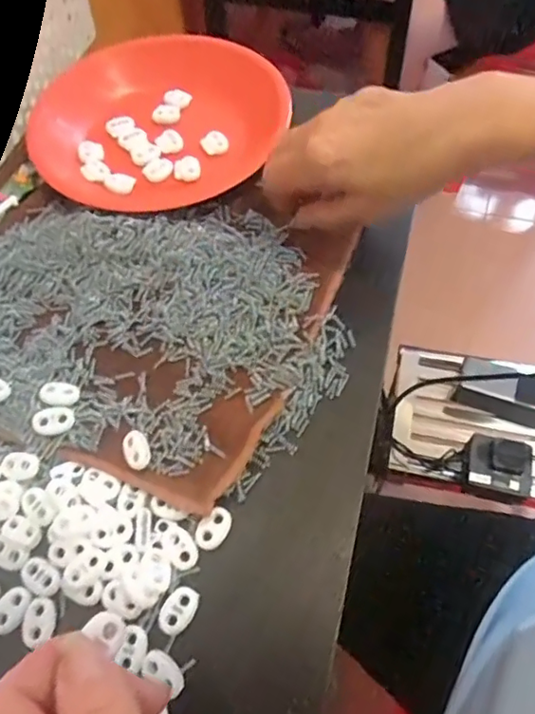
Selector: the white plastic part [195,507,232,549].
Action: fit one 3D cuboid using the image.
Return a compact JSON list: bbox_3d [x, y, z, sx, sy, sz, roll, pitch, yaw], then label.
[{"bbox_3d":[-0.028,0.090,0.290,0.015,0.004,0.022,36,68,21],"label":"white plastic part"}]

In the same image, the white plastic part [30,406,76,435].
[{"bbox_3d":[-0.122,0.037,0.316,0.023,0.008,0.015,-10,60,-3],"label":"white plastic part"}]

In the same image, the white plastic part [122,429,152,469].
[{"bbox_3d":[-0.073,0.051,0.307,0.015,0.005,0.023,-24,62,-10],"label":"white plastic part"}]

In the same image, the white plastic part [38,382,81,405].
[{"bbox_3d":[-0.123,0.022,0.327,0.022,0.008,0.016,13,62,10],"label":"white plastic part"}]

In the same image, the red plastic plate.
[{"bbox_3d":[-0.080,-0.196,0.440,0.189,0.027,0.182,-1,60,3],"label":"red plastic plate"}]

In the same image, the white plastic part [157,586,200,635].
[{"bbox_3d":[-0.044,0.124,0.271,0.015,0.004,0.022,29,66,18],"label":"white plastic part"}]

